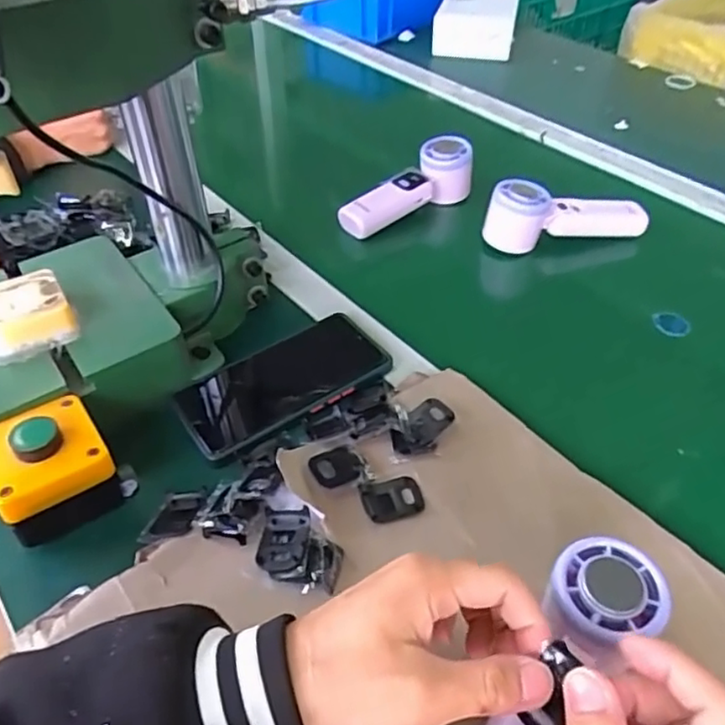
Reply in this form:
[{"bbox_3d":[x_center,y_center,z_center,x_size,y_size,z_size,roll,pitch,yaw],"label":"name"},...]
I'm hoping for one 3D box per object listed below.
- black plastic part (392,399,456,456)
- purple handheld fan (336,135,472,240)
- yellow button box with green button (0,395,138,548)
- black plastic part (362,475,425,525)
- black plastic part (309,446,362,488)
[{"bbox_3d":[0.041,0.046,0.448,0.050,0.012,0.028,-32,53,-28],"label":"black plastic part"},{"bbox_3d":[0.049,-0.191,0.677,0.157,0.060,0.043,-28,51,-25],"label":"purple handheld fan"},{"bbox_3d":[-0.201,0.066,0.411,0.079,0.059,0.071,-28,51,-25],"label":"yellow button box with green button"},{"bbox_3d":[0.021,0.090,0.415,0.041,0.007,0.030,-14,47,-14],"label":"black plastic part"},{"bbox_3d":[-0.018,0.072,0.424,0.033,0.008,0.031,-16,47,-15],"label":"black plastic part"}]

